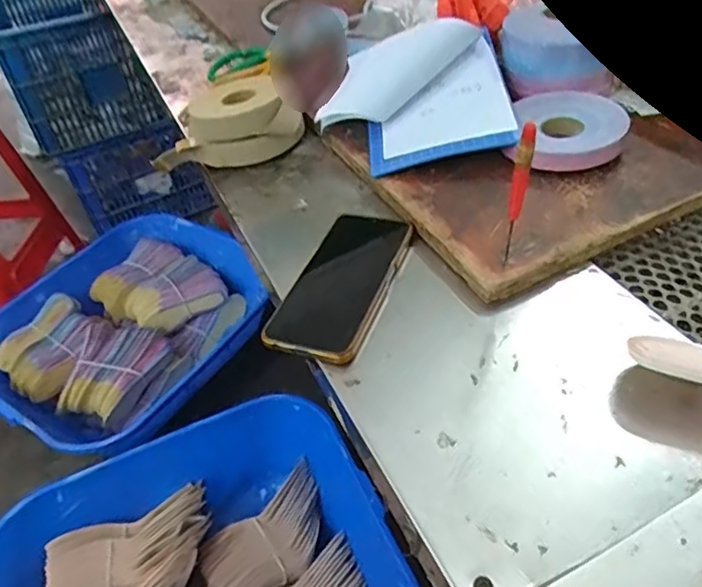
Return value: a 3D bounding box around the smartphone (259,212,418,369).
[{"bbox_3d":[-0.006,-0.011,0.500,0.079,0.012,0.164,11,47,19],"label":"smartphone"}]

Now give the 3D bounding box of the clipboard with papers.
[{"bbox_3d":[0.063,-0.200,0.622,0.187,0.029,0.195,-10,58,7],"label":"clipboard with papers"}]

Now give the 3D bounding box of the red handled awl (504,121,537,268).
[{"bbox_3d":[0.120,-0.068,0.431,0.012,0.116,0.012,6,45,15],"label":"red handled awl"}]

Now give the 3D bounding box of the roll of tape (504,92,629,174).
[{"bbox_3d":[0.201,-0.152,0.561,0.099,0.029,0.101,-4,44,3],"label":"roll of tape"}]

